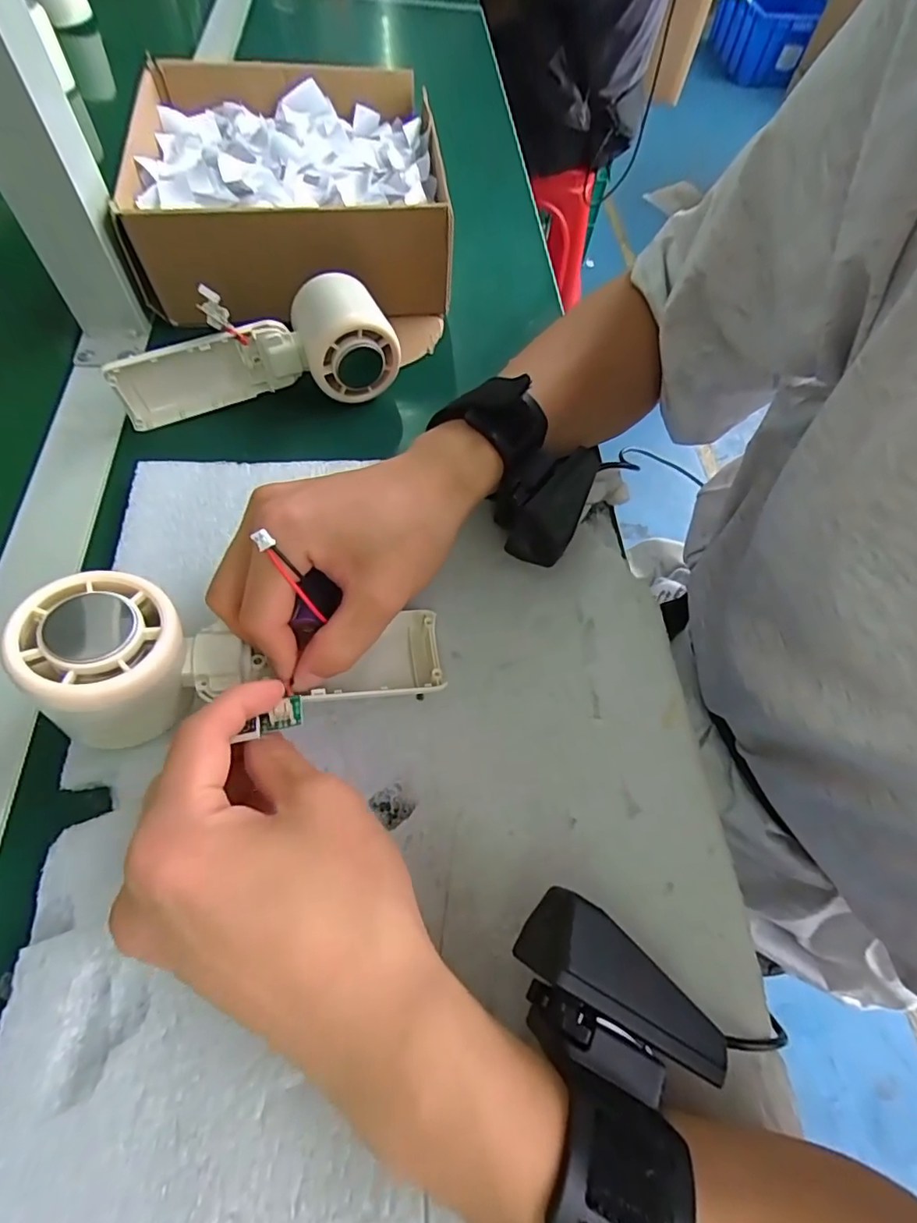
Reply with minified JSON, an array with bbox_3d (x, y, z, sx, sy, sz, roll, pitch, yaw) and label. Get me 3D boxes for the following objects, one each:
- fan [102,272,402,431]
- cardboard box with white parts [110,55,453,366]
[{"bbox_3d":[-0.120,-0.154,0.319,0.163,0.052,0.056,-15,64,-12],"label":"fan"},{"bbox_3d":[-0.119,-0.309,0.393,0.207,0.075,0.253,-2,62,-5],"label":"cardboard box with white parts"}]

